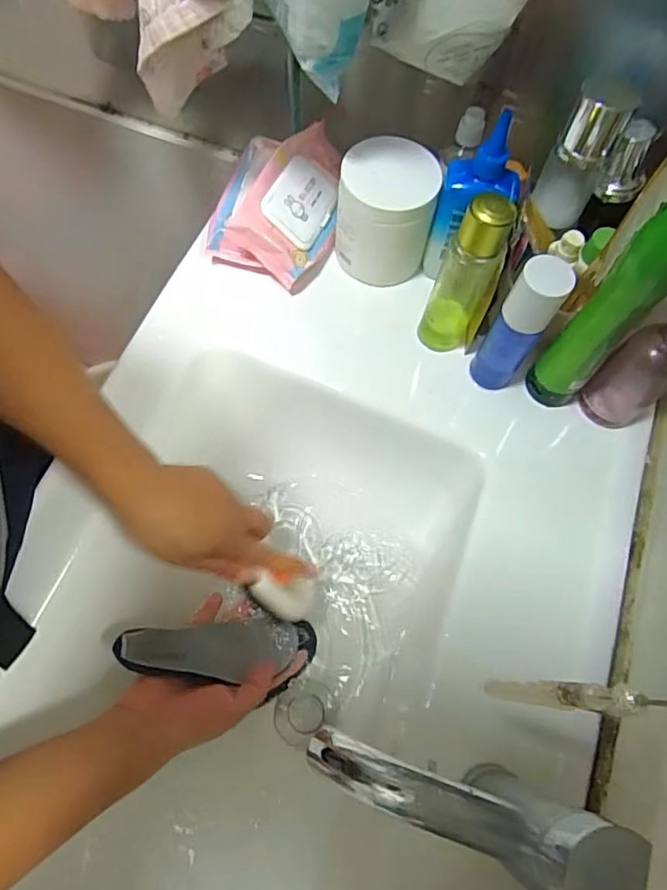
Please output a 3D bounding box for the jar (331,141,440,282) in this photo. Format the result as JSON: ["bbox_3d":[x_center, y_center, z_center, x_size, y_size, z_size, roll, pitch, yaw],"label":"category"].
[{"bbox_3d":[0.050,-0.219,0.533,0.087,0.100,0.089,1,68,-3],"label":"jar"}]

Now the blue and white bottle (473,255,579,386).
[{"bbox_3d":[0.154,-0.096,0.462,0.038,0.137,0.033,34,70,10],"label":"blue and white bottle"}]

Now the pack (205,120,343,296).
[{"bbox_3d":[-0.057,-0.247,0.561,0.124,0.060,0.164,13,68,2],"label":"pack"}]

